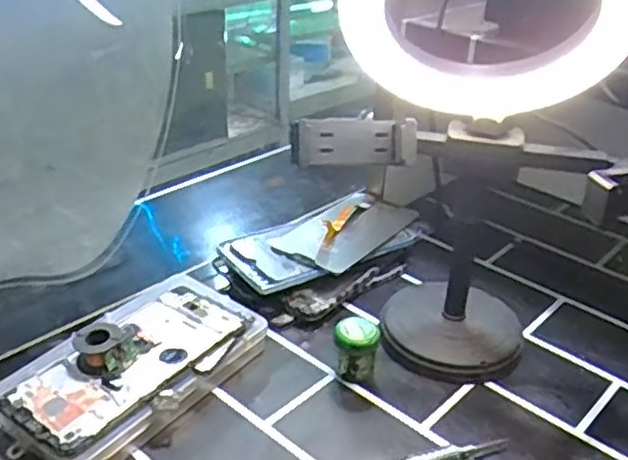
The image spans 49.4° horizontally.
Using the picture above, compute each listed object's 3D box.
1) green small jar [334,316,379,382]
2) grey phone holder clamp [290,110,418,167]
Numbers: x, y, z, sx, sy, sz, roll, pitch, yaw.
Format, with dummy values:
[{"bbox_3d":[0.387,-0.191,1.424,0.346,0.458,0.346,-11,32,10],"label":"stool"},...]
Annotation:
[{"bbox_3d":[0.029,0.087,0.485,0.030,0.044,0.026,6,30,6],"label":"green small jar"},{"bbox_3d":[0.024,-0.056,0.430,0.078,0.031,0.028,-1,30,-6],"label":"grey phone holder clamp"}]

